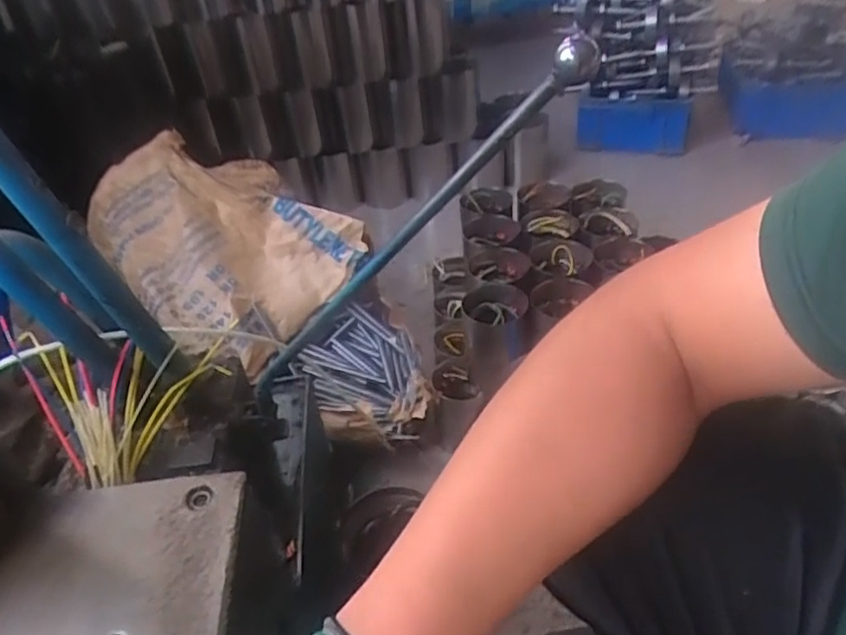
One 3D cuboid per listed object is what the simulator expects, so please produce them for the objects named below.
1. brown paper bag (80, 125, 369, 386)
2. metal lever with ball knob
[{"bbox_3d":[-0.337,-0.134,1.090,0.338,0.103,0.441,-41,78,-18],"label":"brown paper bag"},{"bbox_3d":[-0.032,-0.043,0.527,0.027,0.452,0.026,35,37,-18],"label":"metal lever with ball knob"}]

